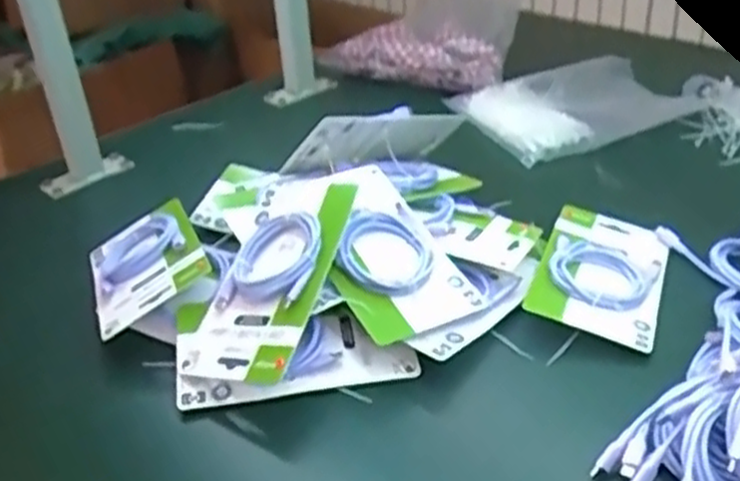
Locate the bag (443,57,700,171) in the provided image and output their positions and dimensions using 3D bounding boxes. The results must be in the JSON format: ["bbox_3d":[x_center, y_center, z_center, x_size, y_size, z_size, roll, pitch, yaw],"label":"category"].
[{"bbox_3d":[0.239,-0.163,0.942,0.254,0.028,0.183,-17,34,-19],"label":"bag"}]

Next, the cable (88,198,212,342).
[{"bbox_3d":[-0.199,0.015,0.687,0.101,0.021,0.164,-35,36,-4],"label":"cable"}]

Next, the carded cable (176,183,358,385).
[{"bbox_3d":[-0.083,0.031,0.603,0.112,0.018,0.160,1,60,34],"label":"carded cable"}]

